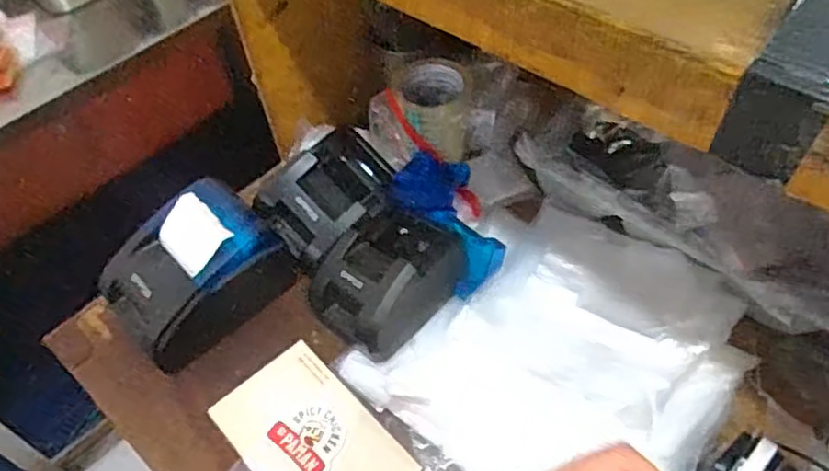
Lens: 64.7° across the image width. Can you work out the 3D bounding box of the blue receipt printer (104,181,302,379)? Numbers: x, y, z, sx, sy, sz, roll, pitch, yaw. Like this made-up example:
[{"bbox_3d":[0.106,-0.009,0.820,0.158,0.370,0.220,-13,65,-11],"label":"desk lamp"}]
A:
[{"bbox_3d":[-0.238,0.033,0.700,0.176,0.108,0.137,-36,56,-22],"label":"blue receipt printer"}]

